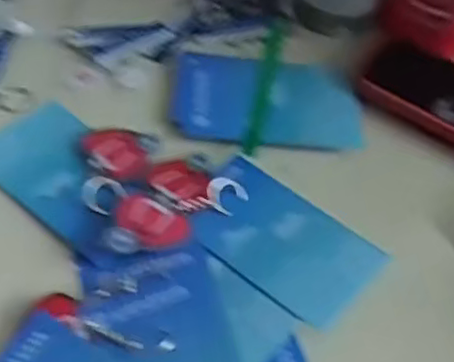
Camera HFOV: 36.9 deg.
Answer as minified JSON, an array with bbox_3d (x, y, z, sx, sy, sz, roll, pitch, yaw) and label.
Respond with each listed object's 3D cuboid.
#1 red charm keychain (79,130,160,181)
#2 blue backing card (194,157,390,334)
[{"bbox_3d":[-0.078,-0.021,0.485,0.051,0.004,0.045,15,51,4],"label":"red charm keychain"},{"bbox_3d":[0.036,0.034,0.450,0.132,0.006,0.085,33,50,27],"label":"blue backing card"}]

